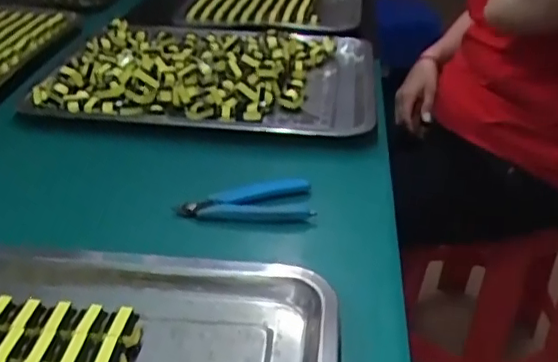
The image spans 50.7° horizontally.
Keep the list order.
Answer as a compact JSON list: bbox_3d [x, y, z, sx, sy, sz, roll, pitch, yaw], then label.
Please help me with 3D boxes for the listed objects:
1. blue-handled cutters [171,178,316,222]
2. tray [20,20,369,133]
[{"bbox_3d":[-0.030,0.016,0.511,0.114,0.009,0.050,-3,34,-4],"label":"blue-handled cutters"},{"bbox_3d":[-0.075,-0.143,0.717,0.373,0.044,0.296,4,34,8],"label":"tray"}]

